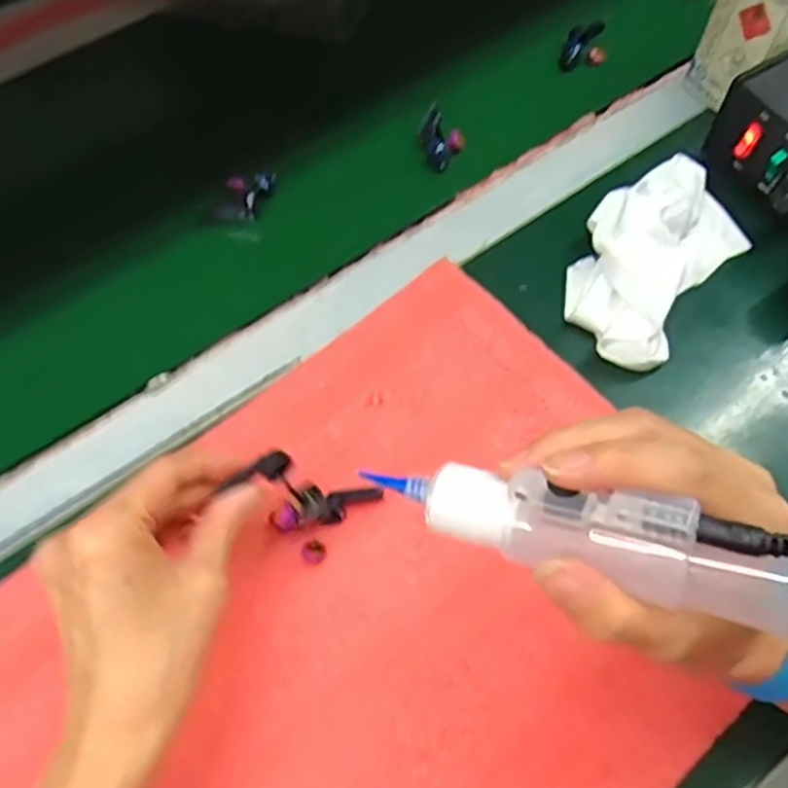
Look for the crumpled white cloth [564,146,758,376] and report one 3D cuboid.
[{"bbox_3d":[0.150,-0.083,0.415,0.075,0.039,0.135,36,69,17],"label":"crumpled white cloth"}]

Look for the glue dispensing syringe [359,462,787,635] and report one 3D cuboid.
[{"bbox_3d":[0.095,0.048,0.198,0.215,0.030,0.024,12,63,23],"label":"glue dispensing syringe"}]

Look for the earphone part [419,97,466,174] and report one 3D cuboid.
[{"bbox_3d":[0.032,-0.176,0.486,0.027,0.015,0.053,-9,63,-4],"label":"earphone part"}]

